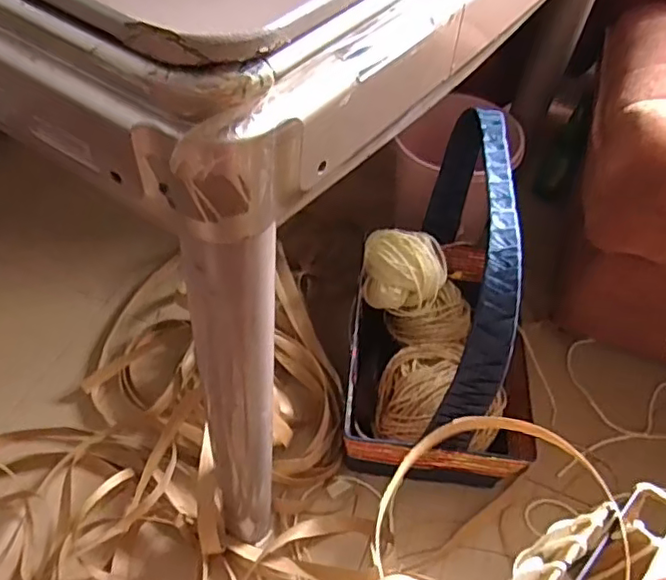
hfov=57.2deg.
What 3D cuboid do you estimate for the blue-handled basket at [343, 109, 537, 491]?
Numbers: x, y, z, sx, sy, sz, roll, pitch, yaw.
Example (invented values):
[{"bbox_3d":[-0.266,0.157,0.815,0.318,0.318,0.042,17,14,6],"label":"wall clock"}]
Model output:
[{"bbox_3d":[0.176,0.006,0.909,0.269,0.464,0.454,6,47,1],"label":"blue-handled basket"}]

